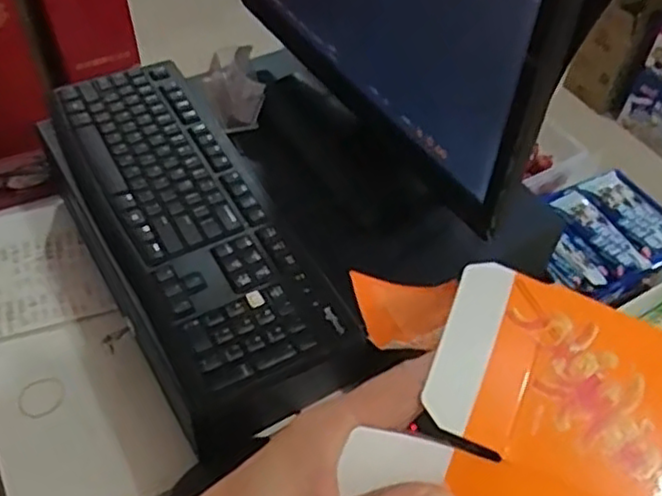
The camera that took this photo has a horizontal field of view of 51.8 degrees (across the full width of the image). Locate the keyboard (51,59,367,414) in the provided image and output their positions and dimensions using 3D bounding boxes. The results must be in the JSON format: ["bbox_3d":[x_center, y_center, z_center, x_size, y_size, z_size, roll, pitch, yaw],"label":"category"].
[{"bbox_3d":[-0.141,-0.040,0.662,0.151,0.030,0.436,-21,54,-22],"label":"keyboard"}]

